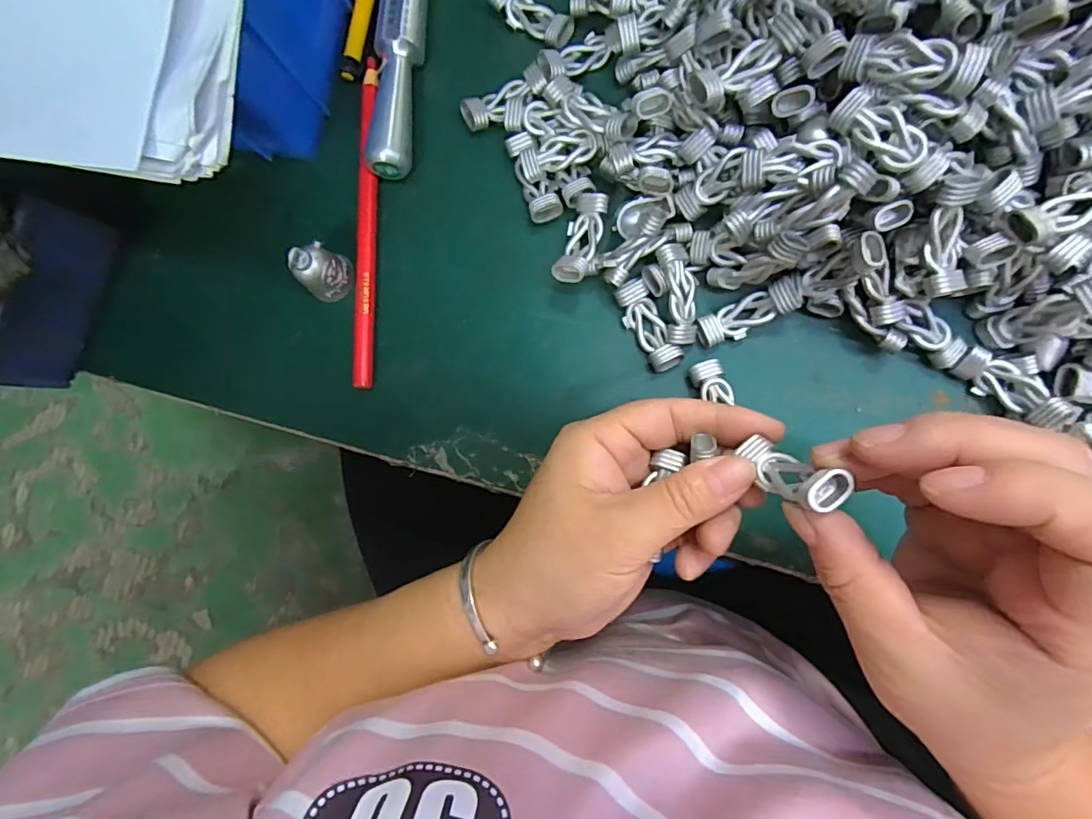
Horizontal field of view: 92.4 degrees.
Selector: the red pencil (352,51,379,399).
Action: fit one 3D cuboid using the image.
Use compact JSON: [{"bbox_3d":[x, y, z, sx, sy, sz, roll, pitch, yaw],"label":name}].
[{"bbox_3d":[-0.091,-0.092,0.266,0.008,0.015,0.160,2,88,7],"label":"red pencil"}]

